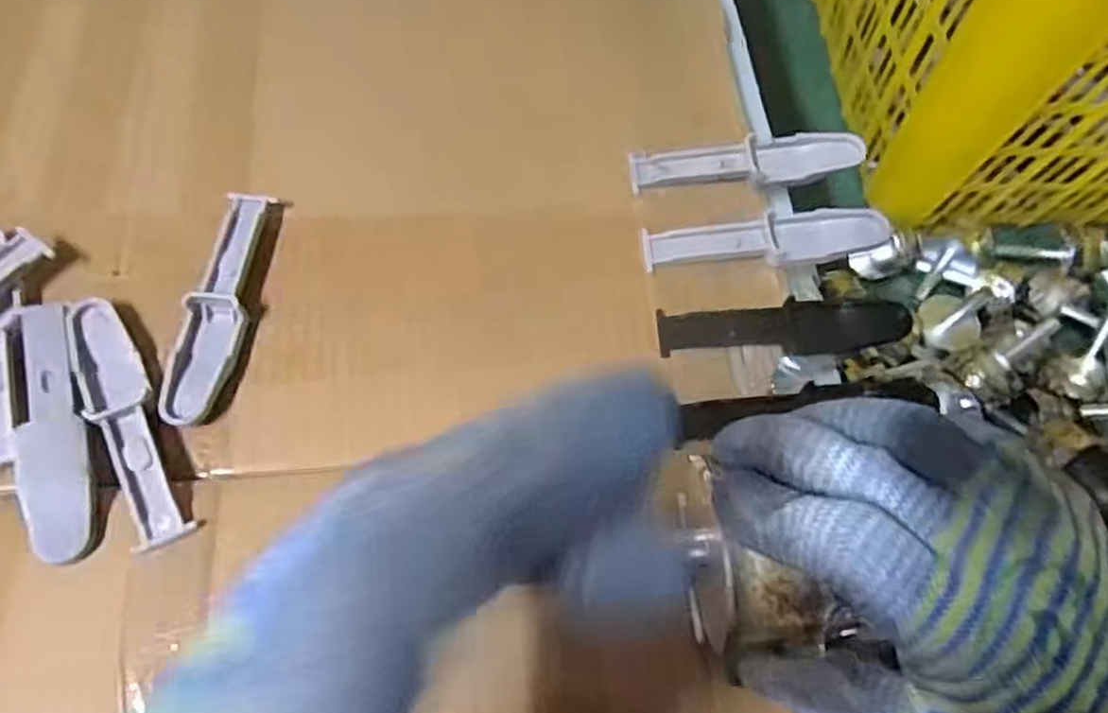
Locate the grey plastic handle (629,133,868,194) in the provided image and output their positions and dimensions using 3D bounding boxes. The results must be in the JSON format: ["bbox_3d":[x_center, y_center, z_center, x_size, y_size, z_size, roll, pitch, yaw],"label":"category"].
[{"bbox_3d":[0.088,-0.088,0.343,0.102,0.017,0.026,-5,65,-6],"label":"grey plastic handle"}]

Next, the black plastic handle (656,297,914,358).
[{"bbox_3d":[0.096,-0.012,0.311,0.102,0.015,0.019,0,64,-4],"label":"black plastic handle"}]

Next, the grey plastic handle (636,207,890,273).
[{"bbox_3d":[0.092,-0.051,0.326,0.103,0.017,0.024,-4,65,-5],"label":"grey plastic handle"}]

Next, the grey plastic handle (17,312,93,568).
[{"bbox_3d":[-0.185,0.025,0.276,0.022,0.008,0.104,-18,67,-12],"label":"grey plastic handle"}]

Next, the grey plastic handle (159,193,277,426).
[{"bbox_3d":[-0.136,-0.022,0.306,0.022,0.011,0.102,6,64,-1],"label":"grey plastic handle"}]

